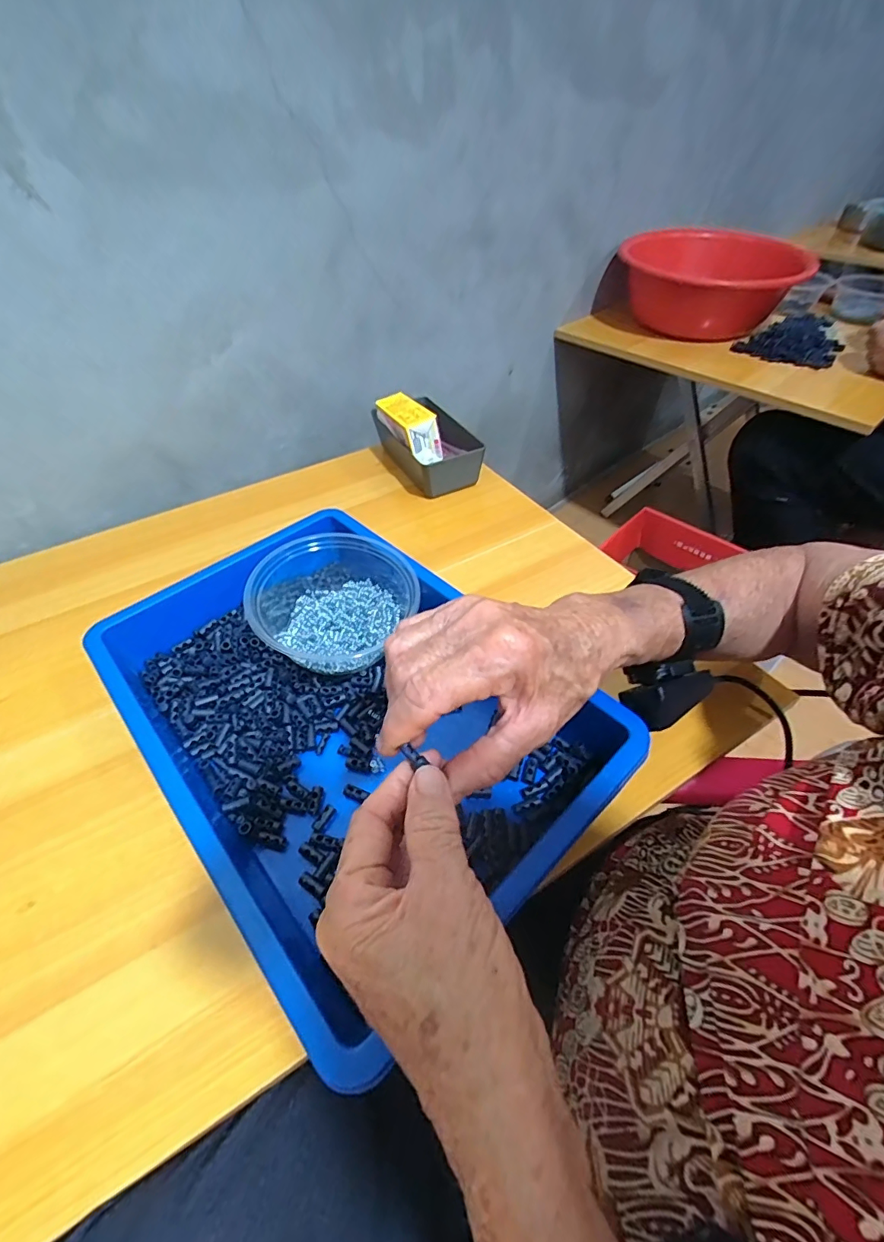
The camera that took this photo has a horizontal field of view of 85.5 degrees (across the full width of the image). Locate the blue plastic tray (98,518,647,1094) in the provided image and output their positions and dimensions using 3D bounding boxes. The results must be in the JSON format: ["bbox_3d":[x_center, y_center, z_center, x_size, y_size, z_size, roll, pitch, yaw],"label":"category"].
[{"bbox_3d":[-0.077,0.062,0.364,0.242,0.085,0.354,-35,57,-27],"label":"blue plastic tray"}]

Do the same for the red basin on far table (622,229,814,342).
[{"bbox_3d":[0.540,-0.692,0.981,0.332,0.141,0.367,22,52,19],"label":"red basin on far table"}]

